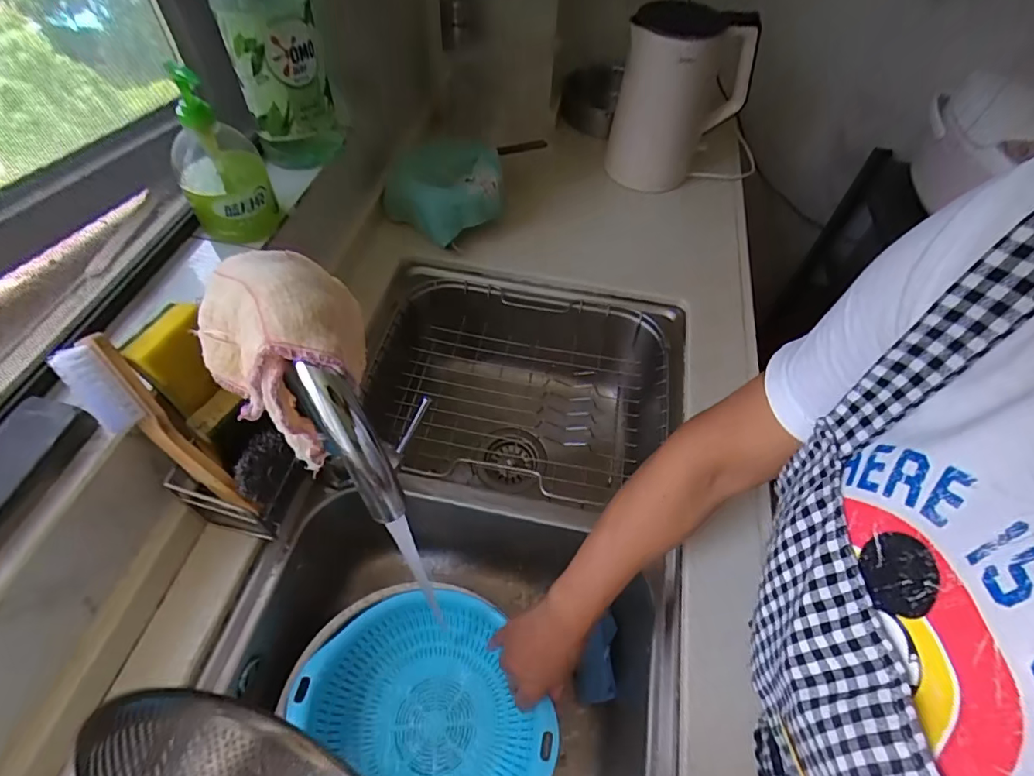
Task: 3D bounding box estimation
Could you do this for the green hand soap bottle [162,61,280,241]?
[{"bbox_3d":[-0.288,-0.217,0.488,0.080,0.149,0.068,-27,60,-20],"label":"green hand soap bottle"}]

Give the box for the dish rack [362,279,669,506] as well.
[{"bbox_3d":[0.003,0.006,0.695,0.387,0.096,0.312,7,54,2],"label":"dish rack"}]

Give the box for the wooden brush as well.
[{"bbox_3d":[-0.291,0.040,0.422,0.028,0.186,0.042,0,42,47],"label":"wooden brush"}]

